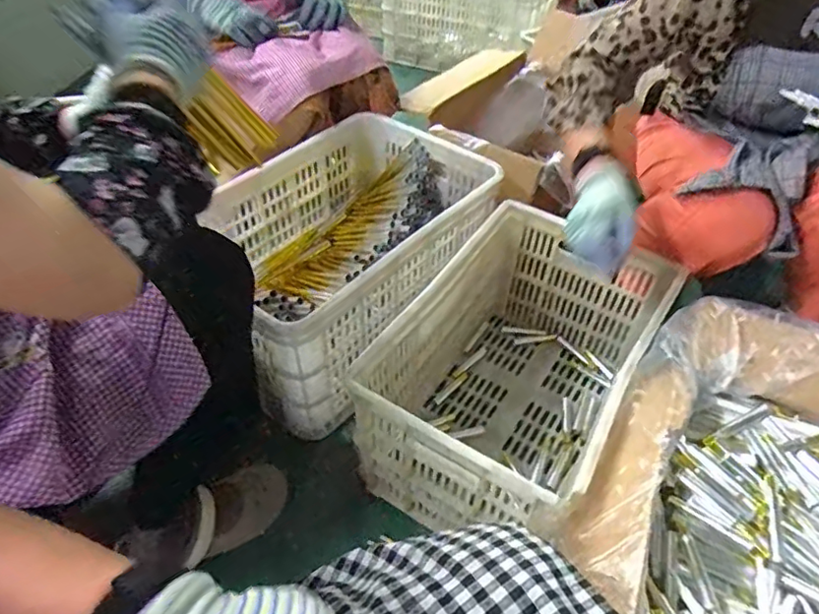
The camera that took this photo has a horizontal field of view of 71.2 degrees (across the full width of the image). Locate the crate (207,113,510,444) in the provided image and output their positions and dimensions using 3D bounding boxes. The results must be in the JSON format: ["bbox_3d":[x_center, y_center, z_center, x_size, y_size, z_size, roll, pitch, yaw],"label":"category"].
[{"bbox_3d":[-0.117,-0.100,1.058,0.380,0.242,0.554,30,52,23],"label":"crate"}]

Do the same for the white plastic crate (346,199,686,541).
[{"bbox_3d":[0.168,0.105,0.904,0.311,0.259,0.476,26,51,21],"label":"white plastic crate"}]

